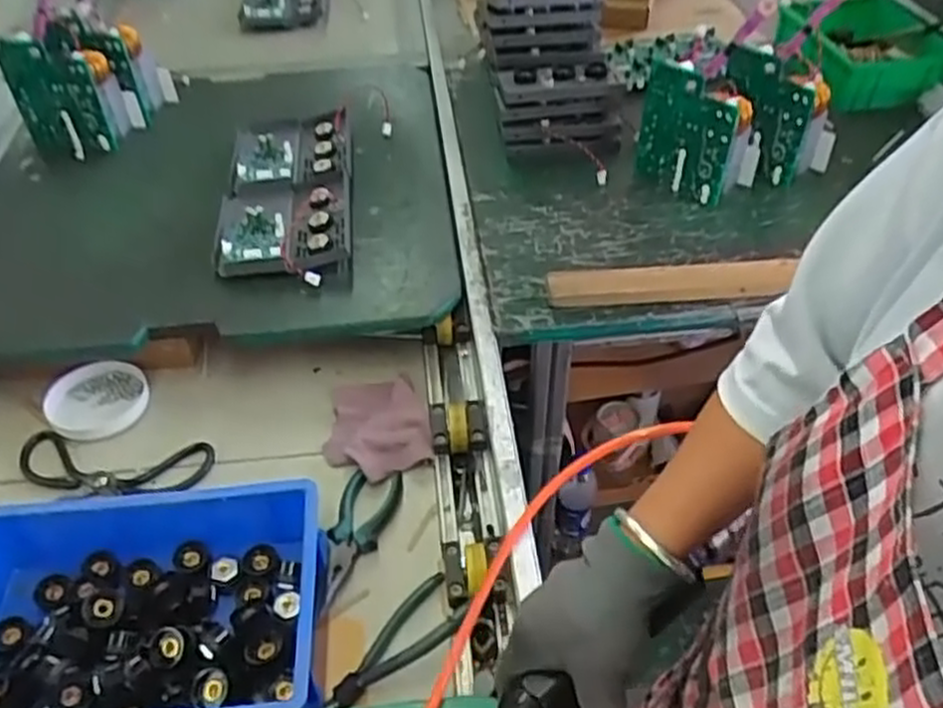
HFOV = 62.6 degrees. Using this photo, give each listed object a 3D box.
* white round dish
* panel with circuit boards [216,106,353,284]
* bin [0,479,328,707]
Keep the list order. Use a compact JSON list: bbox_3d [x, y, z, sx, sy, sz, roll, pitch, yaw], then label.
[{"bbox_3d":[-0.404,0.050,0.831,0.100,0.019,0.095,-1,45,1],"label":"white round dish"},{"bbox_3d":[-0.222,-0.206,0.944,0.150,0.052,0.340,-5,46,-4],"label":"panel with circuit boards"},{"bbox_3d":[-0.281,0.219,0.624,0.311,0.079,0.195,-5,46,-4],"label":"bin"}]

